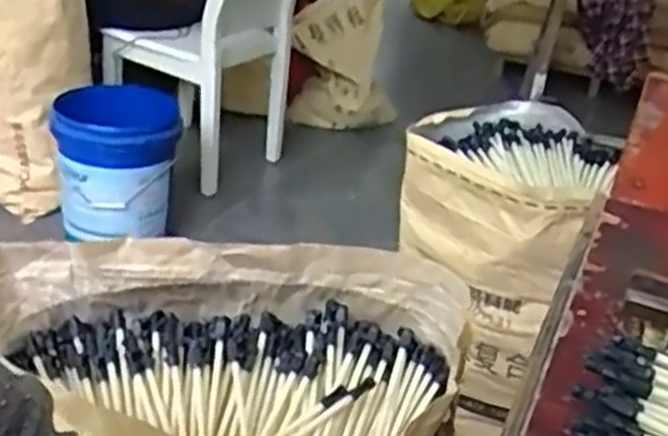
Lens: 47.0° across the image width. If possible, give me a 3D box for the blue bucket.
[{"bbox_3d":[-0.540,-0.141,1.916,0.286,0.293,0.319,1,27,-12],"label":"blue bucket"}]

